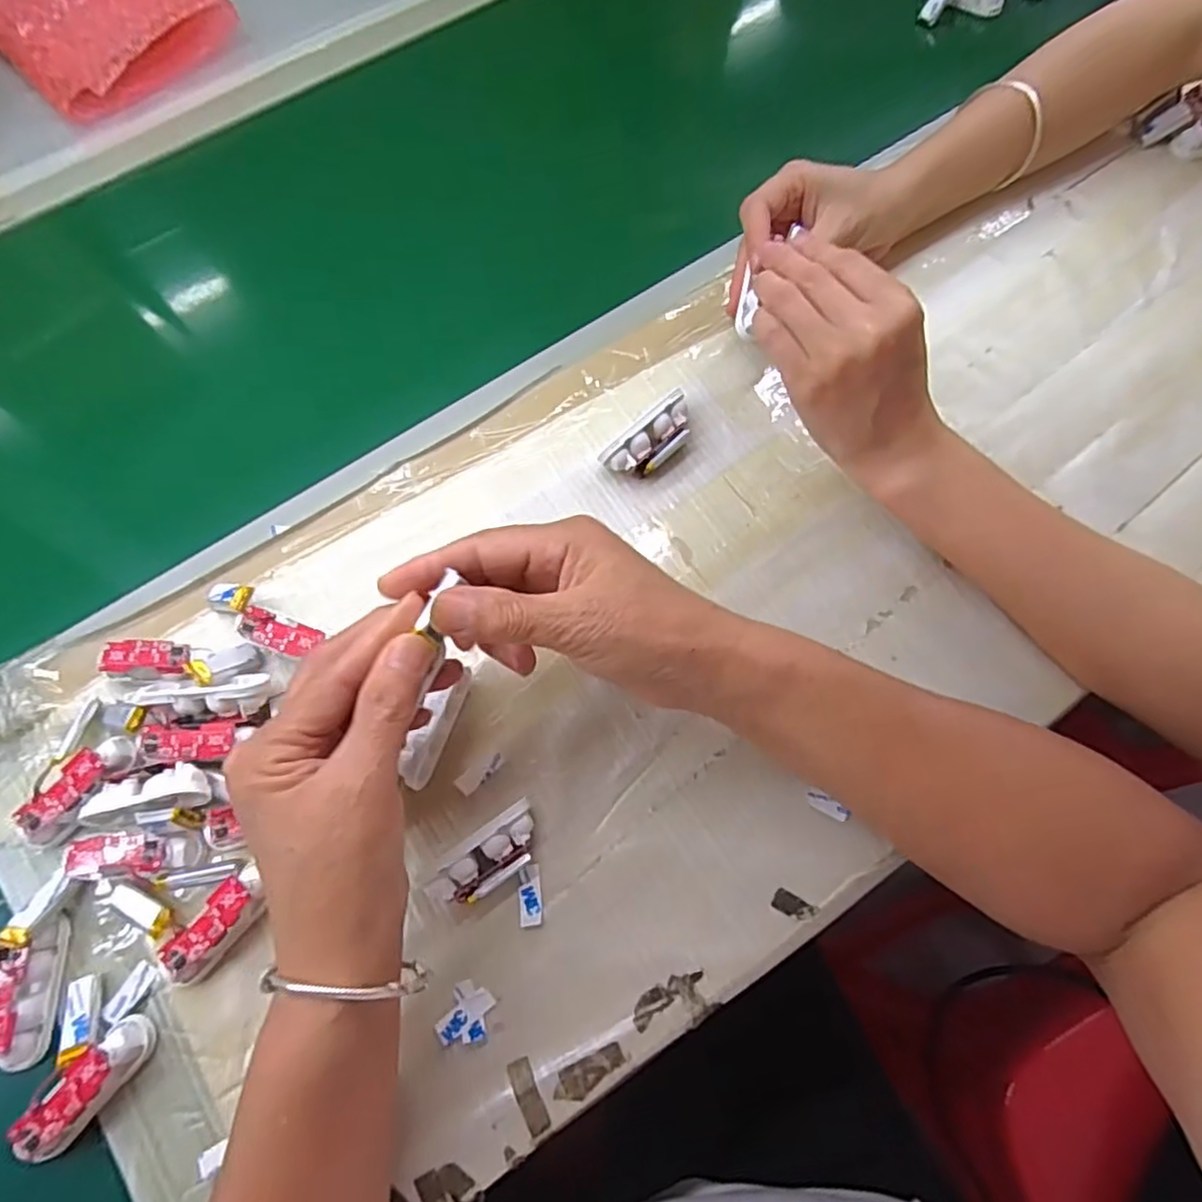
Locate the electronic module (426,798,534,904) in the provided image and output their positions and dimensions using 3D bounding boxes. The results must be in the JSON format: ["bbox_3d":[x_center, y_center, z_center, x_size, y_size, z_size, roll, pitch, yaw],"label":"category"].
[{"bbox_3d":[-0.052,0.122,0.322,0.056,0.020,0.023,-37,73,-11],"label":"electronic module"}]

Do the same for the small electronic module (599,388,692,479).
[{"bbox_3d":[0.030,-0.091,0.393,0.060,0.018,0.024,-43,74,-12],"label":"small electronic module"}]

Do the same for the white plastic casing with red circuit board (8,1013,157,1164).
[{"bbox_3d":[-0.222,0.209,0.296,0.022,0.022,0.059,41,76,15],"label":"white plastic casing with red circuit board"}]

